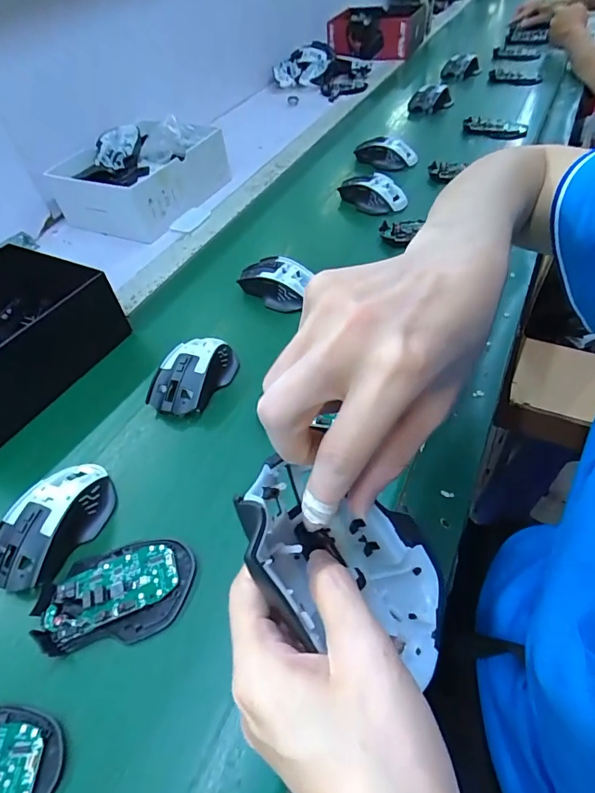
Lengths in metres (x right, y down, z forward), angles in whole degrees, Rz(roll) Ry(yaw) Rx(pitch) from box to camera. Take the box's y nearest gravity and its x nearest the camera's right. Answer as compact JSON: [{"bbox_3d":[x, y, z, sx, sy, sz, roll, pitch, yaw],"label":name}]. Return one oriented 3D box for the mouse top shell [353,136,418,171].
[{"bbox_3d":[0.158,-0.432,0.798,0.111,0.045,0.053,3,51,10],"label":"mouse top shell"}]

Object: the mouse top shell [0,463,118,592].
[{"bbox_3d":[-0.208,0.103,0.375,0.068,0.034,0.117,21,55,22],"label":"mouse top shell"}]

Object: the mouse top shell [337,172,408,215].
[{"bbox_3d":[0.117,-0.321,0.701,0.112,0.037,0.069,13,53,18],"label":"mouse top shell"}]

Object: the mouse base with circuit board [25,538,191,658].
[{"bbox_3d":[-0.138,0.147,0.338,0.112,0.014,0.070,-10,49,-2],"label":"mouse base with circuit board"}]

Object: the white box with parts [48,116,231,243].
[{"bbox_3d":[-0.263,-0.384,0.774,0.206,0.091,0.248,21,55,22],"label":"white box with parts"}]

